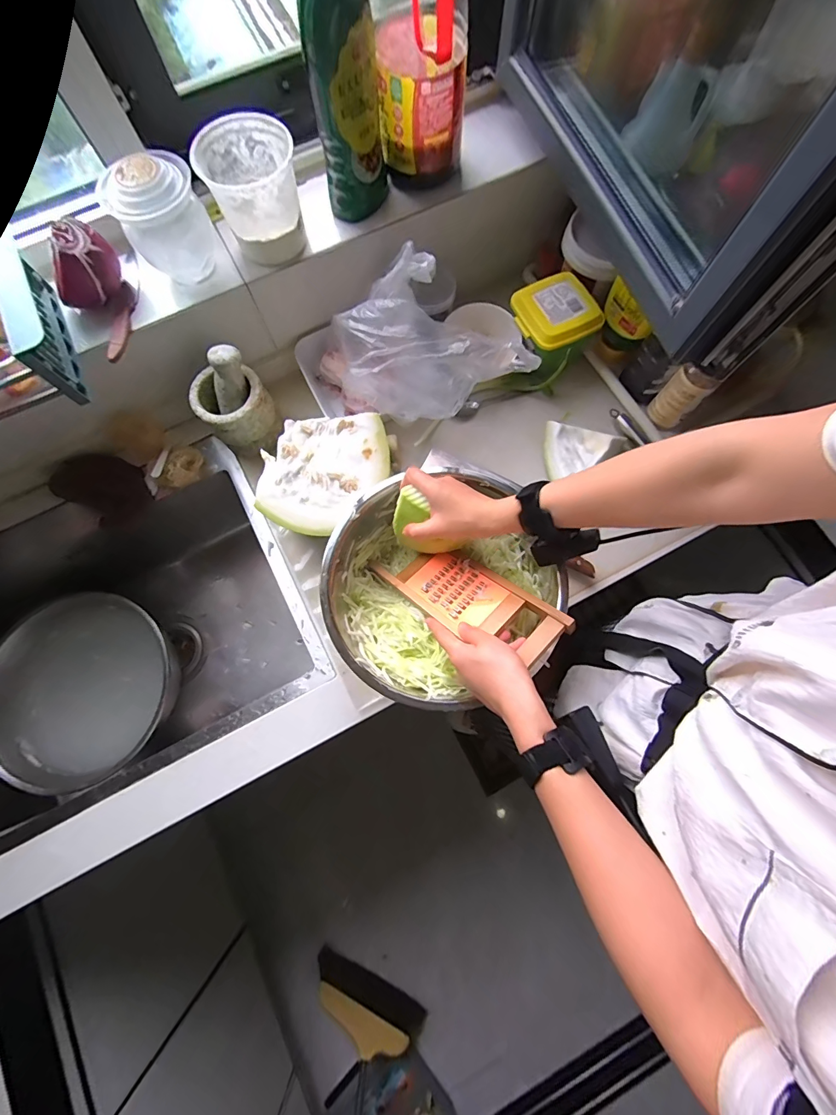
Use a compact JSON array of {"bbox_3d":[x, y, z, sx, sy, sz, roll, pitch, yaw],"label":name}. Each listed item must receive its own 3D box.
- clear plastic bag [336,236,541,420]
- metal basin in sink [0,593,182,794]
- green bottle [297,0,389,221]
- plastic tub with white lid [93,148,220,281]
[{"bbox_3d":[0.020,-0.281,0.571,0.242,0.127,0.178,29,80,6],"label":"clear plastic bag"},{"bbox_3d":[-0.580,0.230,0.717,0.274,0.119,0.289,0,78,1],"label":"metal basin in sink"},{"bbox_3d":[-0.083,-0.536,0.478,0.078,0.268,0.060,-8,78,-1],"label":"green bottle"},{"bbox_3d":[-0.318,-0.425,0.511,0.100,0.108,0.090,-32,79,-6],"label":"plastic tub with white lid"}]

